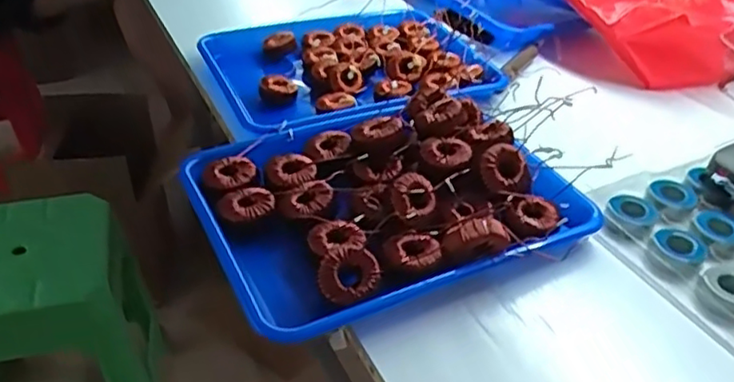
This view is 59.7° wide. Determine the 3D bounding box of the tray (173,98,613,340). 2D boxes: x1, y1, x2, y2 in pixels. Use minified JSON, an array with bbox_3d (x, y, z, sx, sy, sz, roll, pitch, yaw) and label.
[{"bbox_3d":[0.014,-0.001,0.596,0.323,0.071,0.254,-15,42,-23],"label":"tray"}]

